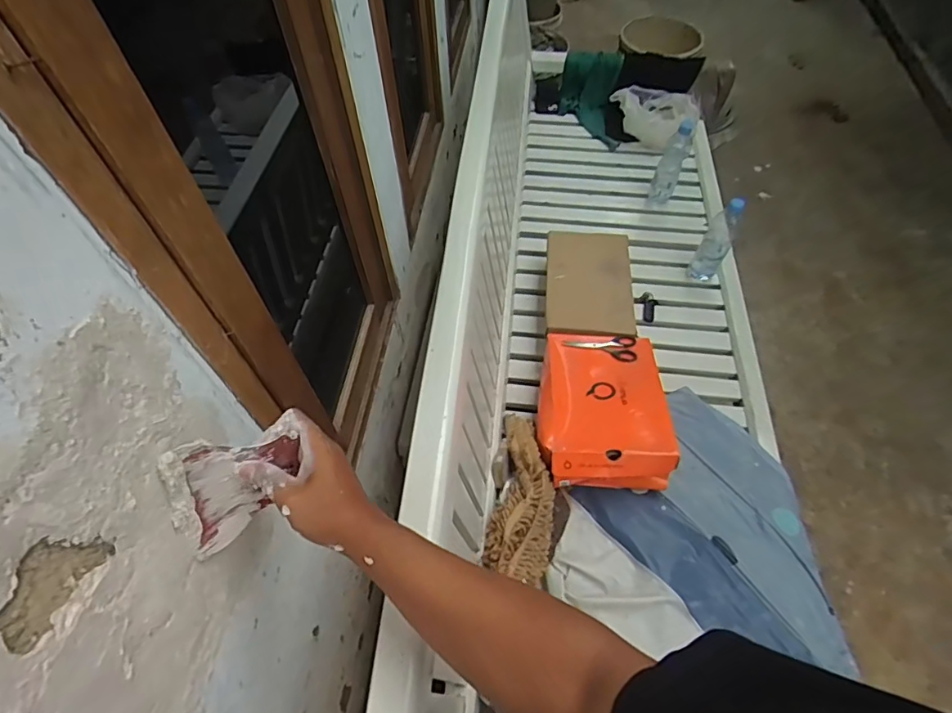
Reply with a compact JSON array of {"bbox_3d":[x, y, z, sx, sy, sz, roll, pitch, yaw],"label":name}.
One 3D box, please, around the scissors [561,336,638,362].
[{"bbox_3d":[0.265,-0.011,1.089,0.153,0.013,0.071,-6,57,-3],"label":"scissors"}]

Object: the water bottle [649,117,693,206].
[{"bbox_3d":[0.537,-0.524,1.444,0.068,0.244,0.061,19,59,13],"label":"water bottle"}]

